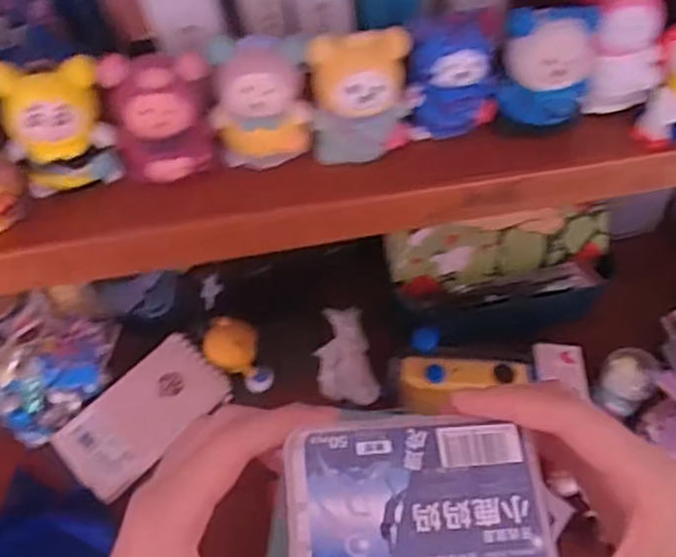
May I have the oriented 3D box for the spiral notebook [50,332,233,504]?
[{"bbox_3d":[-0.161,0.113,0.577,0.074,0.019,0.134,37,66,24],"label":"spiral notebook"}]

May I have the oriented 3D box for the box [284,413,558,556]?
[{"bbox_3d":[0.027,0.077,0.239,0.088,0.017,0.060,-6,56,-1],"label":"box"}]

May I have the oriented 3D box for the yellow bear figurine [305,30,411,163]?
[{"bbox_3d":[0.009,-0.072,0.280,0.038,0.047,0.025,2,54,1],"label":"yellow bear figurine"}]

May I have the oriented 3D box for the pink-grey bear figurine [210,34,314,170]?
[{"bbox_3d":[-0.030,-0.069,0.278,0.037,0.049,0.024,2,54,0],"label":"pink-grey bear figurine"}]

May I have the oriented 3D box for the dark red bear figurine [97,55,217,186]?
[{"bbox_3d":[-0.067,-0.062,0.267,0.038,0.041,0.025,-6,54,-5],"label":"dark red bear figurine"}]

